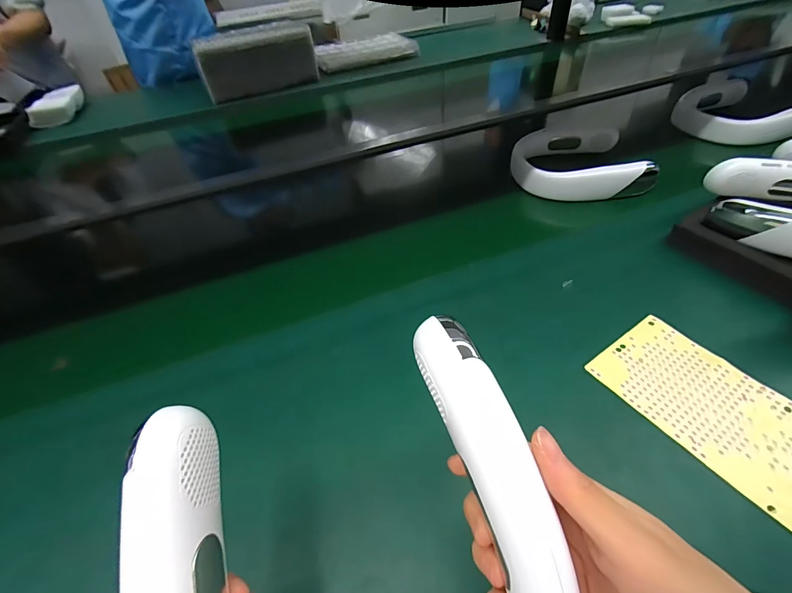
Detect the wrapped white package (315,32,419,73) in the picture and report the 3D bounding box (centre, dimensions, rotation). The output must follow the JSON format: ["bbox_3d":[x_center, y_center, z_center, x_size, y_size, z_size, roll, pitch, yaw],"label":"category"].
[{"bbox_3d":[-0.108,-0.823,1.234,0.320,0.038,0.229,-13,47,-7],"label":"wrapped white package"}]

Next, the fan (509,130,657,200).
[{"bbox_3d":[0.308,-0.227,0.621,0.212,0.055,0.154,2,47,6],"label":"fan"}]

